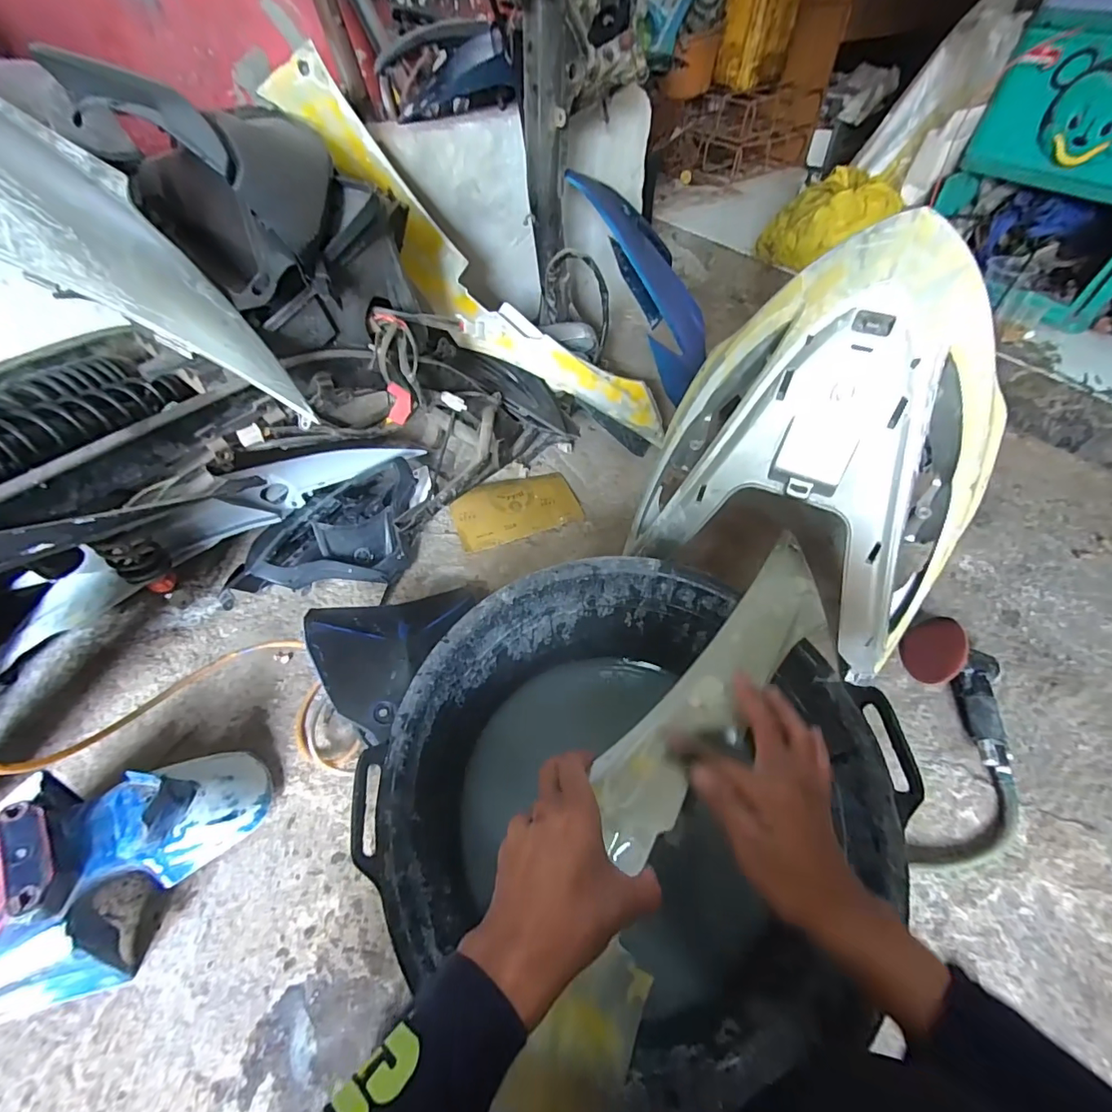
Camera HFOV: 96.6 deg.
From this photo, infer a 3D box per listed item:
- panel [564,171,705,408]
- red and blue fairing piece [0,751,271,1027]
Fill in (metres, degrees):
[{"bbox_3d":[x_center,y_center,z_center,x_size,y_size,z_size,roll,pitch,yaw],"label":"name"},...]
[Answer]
[{"bbox_3d":[0.171,-0.490,0.890,0.136,0.412,0.055,-43,21,-29],"label":"panel"},{"bbox_3d":[-0.521,0.357,0.503,0.176,0.161,0.405,28,56,21],"label":"red and blue fairing piece"}]

